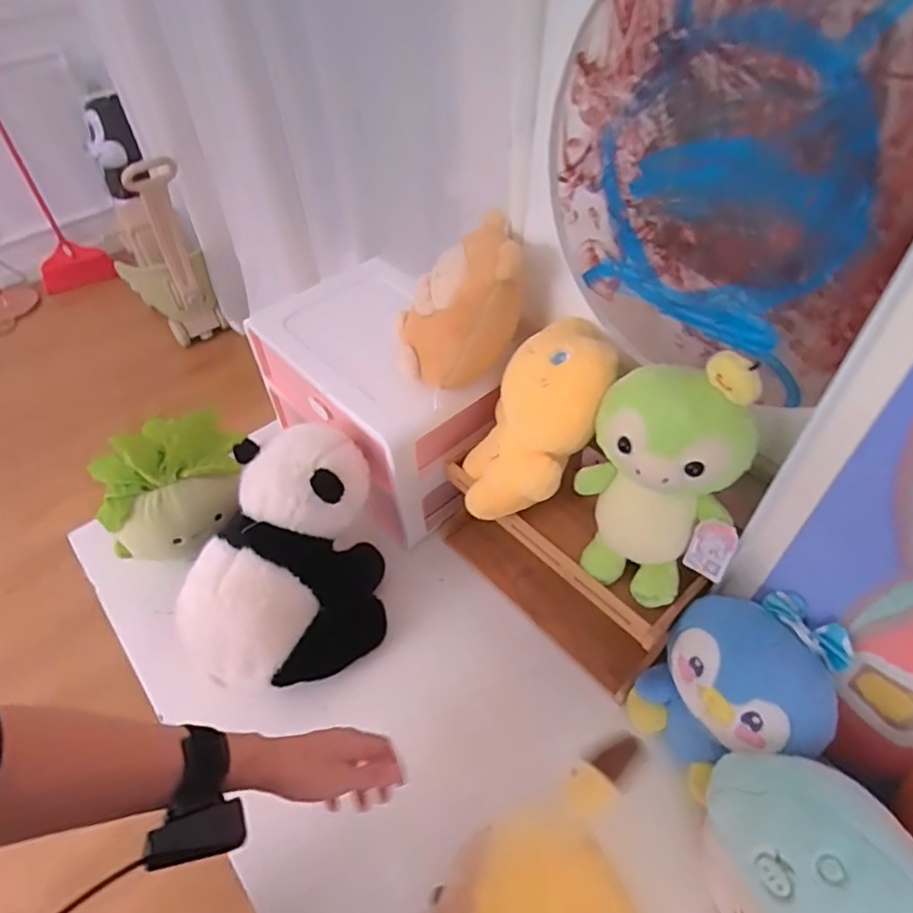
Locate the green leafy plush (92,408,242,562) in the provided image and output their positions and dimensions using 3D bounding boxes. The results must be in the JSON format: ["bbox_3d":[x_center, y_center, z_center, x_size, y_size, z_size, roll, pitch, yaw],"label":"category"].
[{"bbox_3d":[-0.367,0.035,0.776,0.191,0.141,0.113,-34,55,-23],"label":"green leafy plush"}]

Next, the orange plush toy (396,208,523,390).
[{"bbox_3d":[0.013,-0.176,0.709,0.105,0.204,0.140,-6,51,-50],"label":"orange plush toy"}]

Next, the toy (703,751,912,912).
[{"bbox_3d":[0.286,0.348,0.487,0.110,0.166,0.192,-19,51,-13],"label":"toy"}]

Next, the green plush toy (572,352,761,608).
[{"bbox_3d":[0.197,0.027,0.575,0.153,0.232,0.129,14,51,15],"label":"green plush toy"}]

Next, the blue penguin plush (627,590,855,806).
[{"bbox_3d":[0.277,0.229,0.594,0.142,0.180,0.146,-24,52,-17],"label":"blue penguin plush"}]

